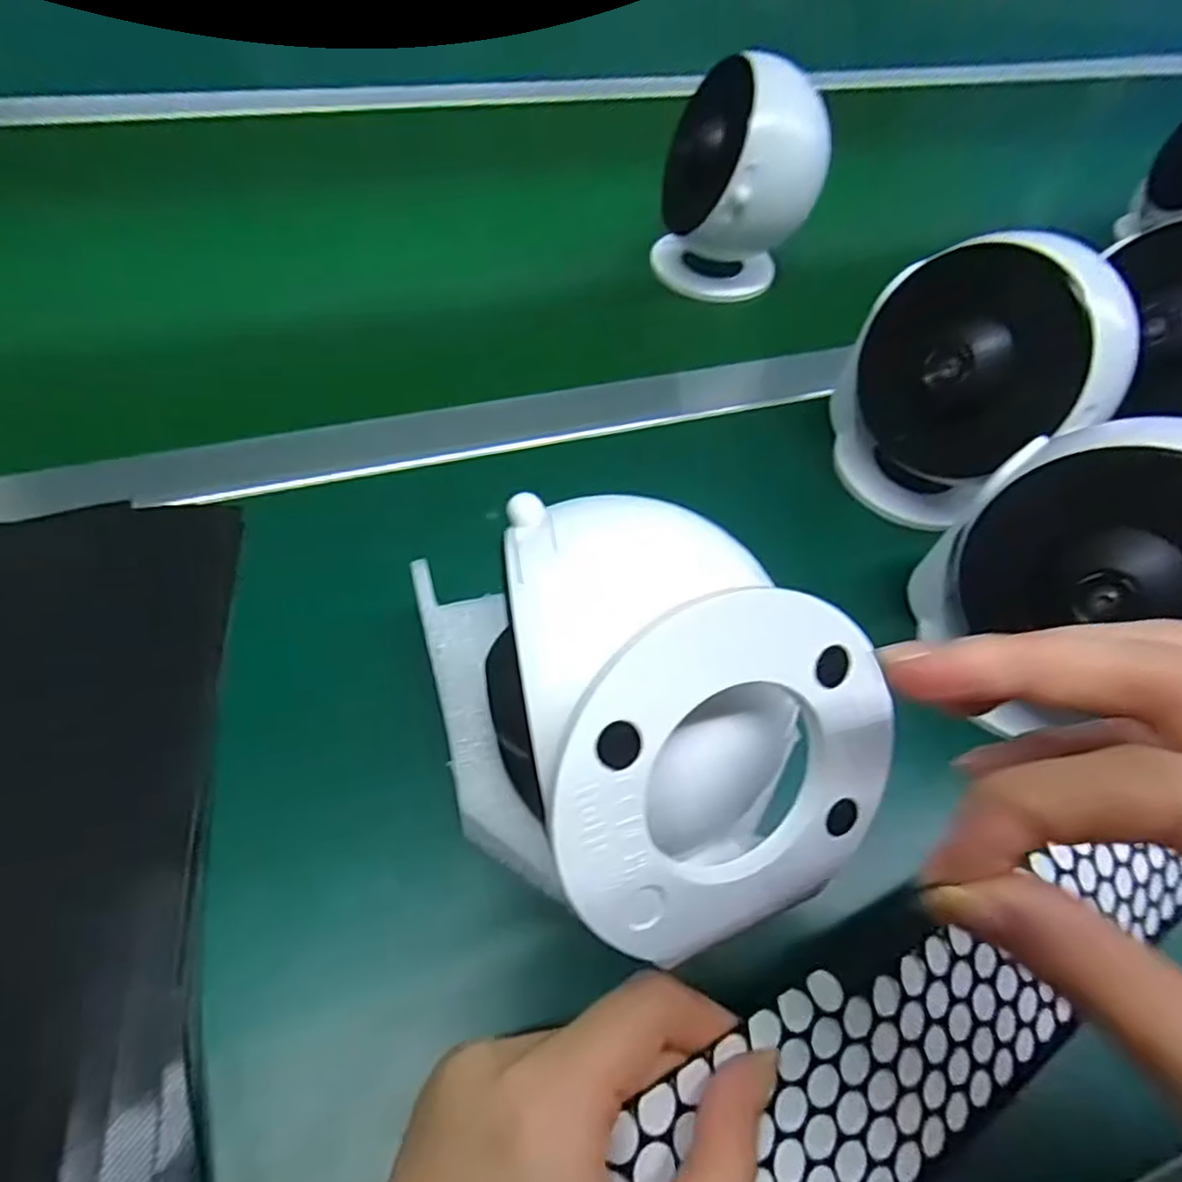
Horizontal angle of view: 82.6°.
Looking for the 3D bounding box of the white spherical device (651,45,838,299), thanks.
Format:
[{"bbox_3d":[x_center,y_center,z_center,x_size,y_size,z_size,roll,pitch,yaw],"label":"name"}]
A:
[{"bbox_3d":[0.092,-0.258,0.426,0.074,0.126,0.091,-21,59,-18],"label":"white spherical device"}]

